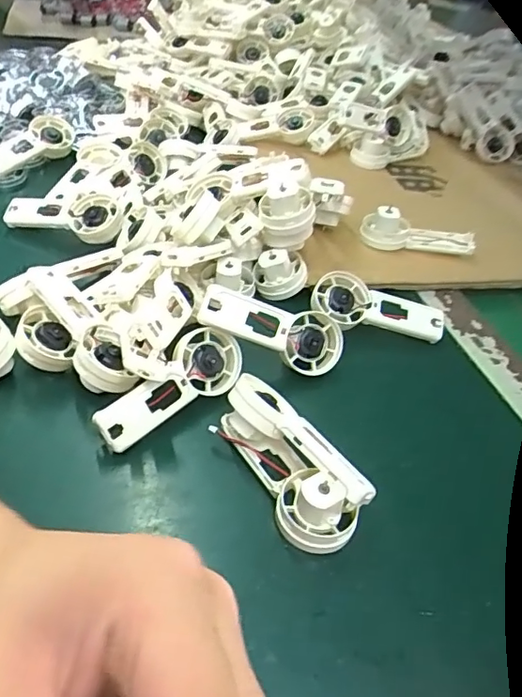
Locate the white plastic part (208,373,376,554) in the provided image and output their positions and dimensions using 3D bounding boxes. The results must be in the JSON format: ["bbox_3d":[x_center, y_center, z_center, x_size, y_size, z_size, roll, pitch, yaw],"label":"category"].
[{"bbox_3d":[0.013,0.057,0.283,0.041,0.036,0.095,-23,50,-31],"label":"white plastic part"}]

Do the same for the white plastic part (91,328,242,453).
[{"bbox_3d":[-0.052,0.018,0.316,0.097,0.033,0.021,-38,17,-35],"label":"white plastic part"}]

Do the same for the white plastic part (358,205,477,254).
[{"bbox_3d":[0.127,-0.091,0.448,0.088,0.039,0.025,1,45,0],"label":"white plastic part"}]

